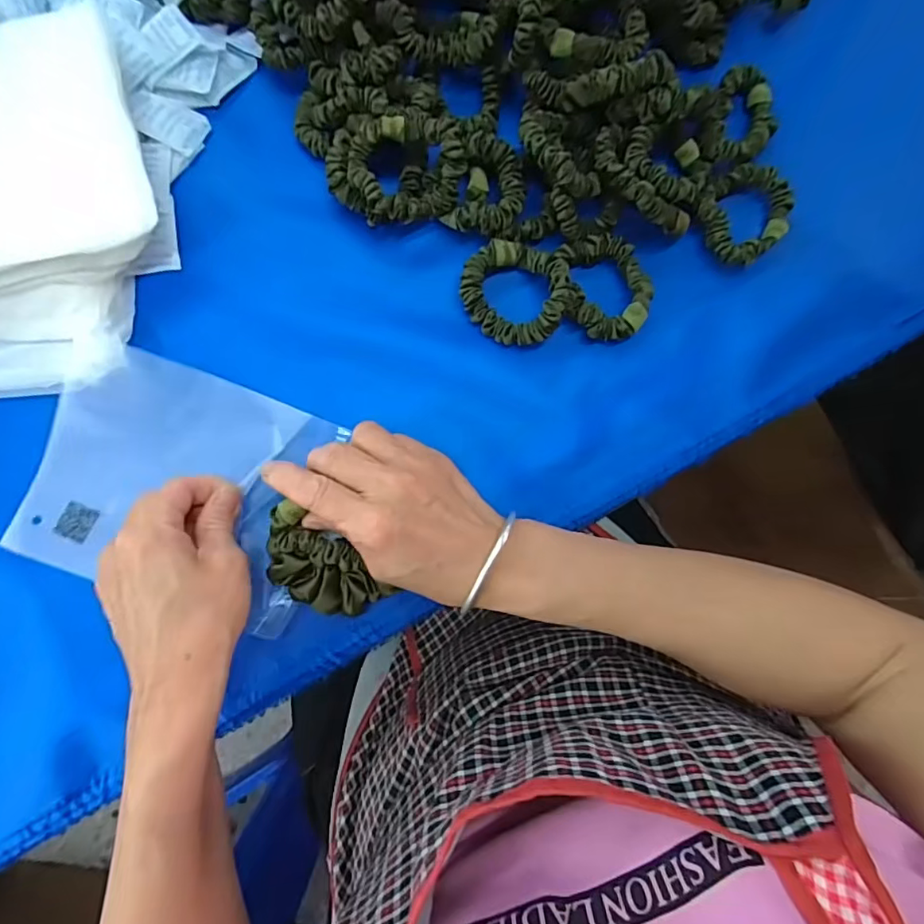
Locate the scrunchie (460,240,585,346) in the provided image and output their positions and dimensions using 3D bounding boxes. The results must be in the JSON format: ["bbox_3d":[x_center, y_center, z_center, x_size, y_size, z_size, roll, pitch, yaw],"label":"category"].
[{"bbox_3d":[0.034,-0.106,0.333,0.069,0.028,0.058,39,84,1],"label":"scrunchie"}]

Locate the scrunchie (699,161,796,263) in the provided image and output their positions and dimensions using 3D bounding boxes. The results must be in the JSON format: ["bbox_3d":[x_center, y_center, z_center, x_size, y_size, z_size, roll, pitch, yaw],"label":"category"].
[{"bbox_3d":[0.185,-0.161,0.351,0.063,0.022,0.055,-38,88,-6],"label":"scrunchie"}]

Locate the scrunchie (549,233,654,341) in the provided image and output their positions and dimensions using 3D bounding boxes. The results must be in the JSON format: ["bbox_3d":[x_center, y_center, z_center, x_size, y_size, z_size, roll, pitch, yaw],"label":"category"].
[{"bbox_3d":[0.087,-0.114,0.337,0.065,0.031,0.066,0,85,-3],"label":"scrunchie"}]

